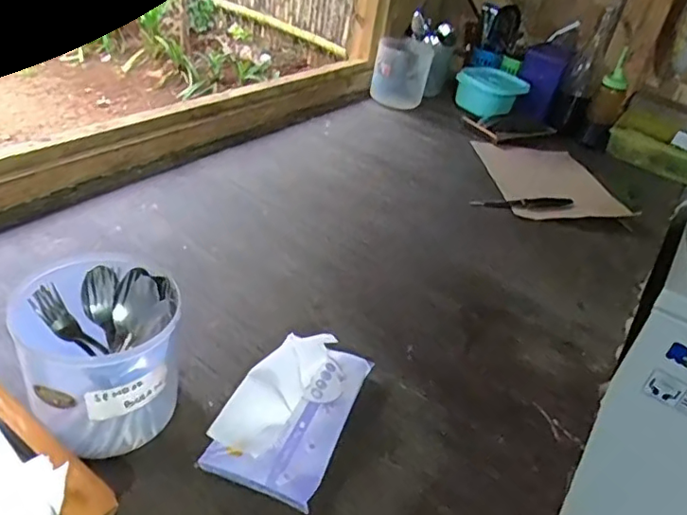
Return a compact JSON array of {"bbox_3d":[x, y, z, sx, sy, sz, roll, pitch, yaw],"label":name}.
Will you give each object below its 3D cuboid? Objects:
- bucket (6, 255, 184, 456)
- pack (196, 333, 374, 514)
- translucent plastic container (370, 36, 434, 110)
[{"bbox_3d":[-0.226,0.094,0.537,0.126,0.125,0.132,8,34,-6],"label":"bucket"},{"bbox_3d":[-0.049,0.146,0.583,0.108,0.064,0.187,20,35,11],"label":"pack"},{"bbox_3d":[0.142,-0.451,1.416,0.137,0.158,0.128,13,34,1],"label":"translucent plastic container"}]

